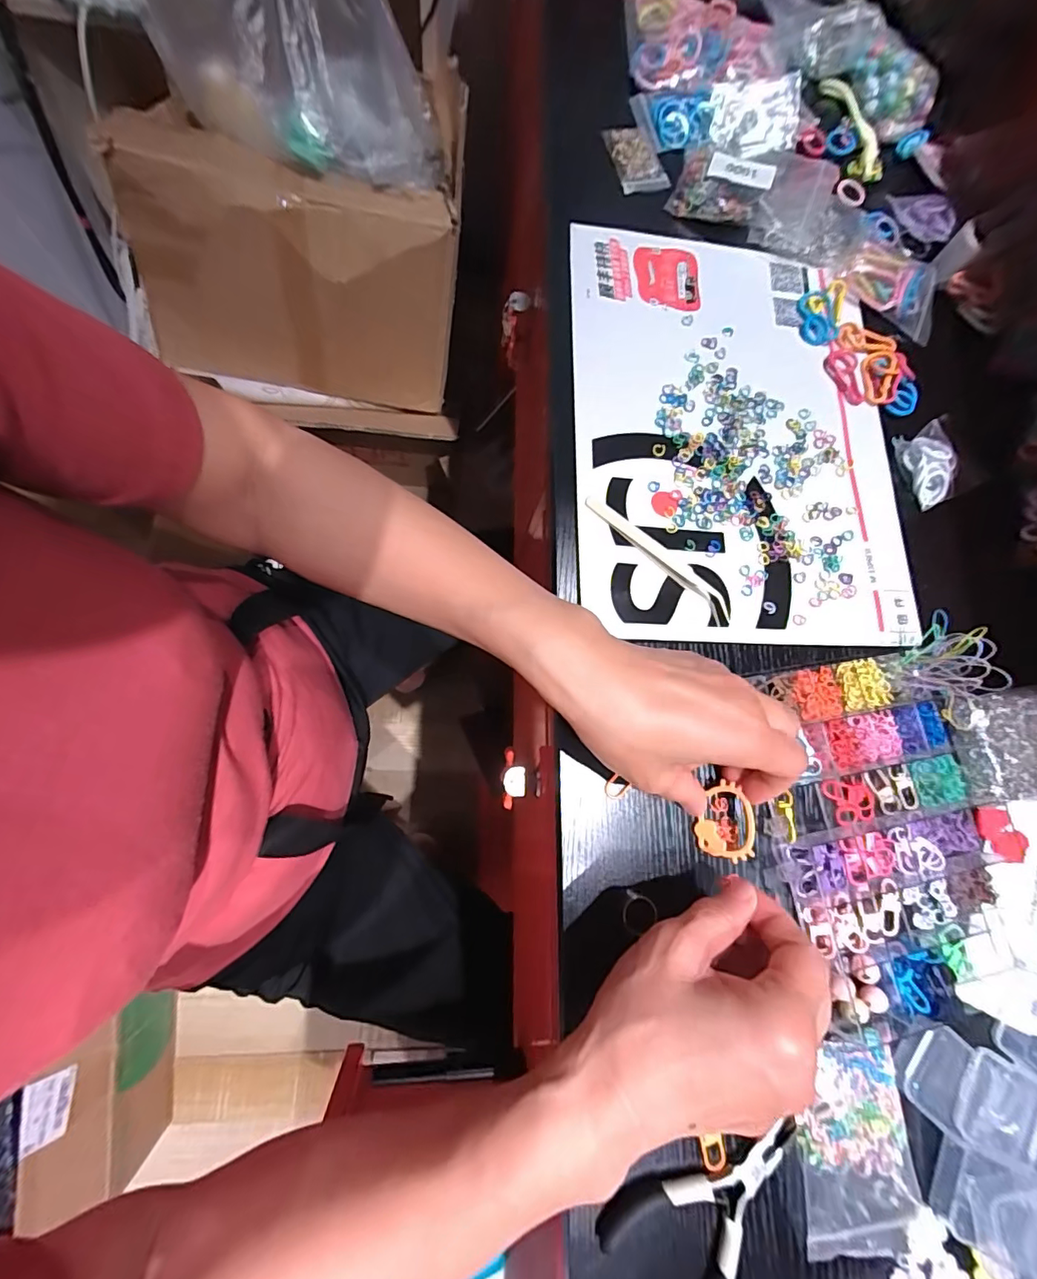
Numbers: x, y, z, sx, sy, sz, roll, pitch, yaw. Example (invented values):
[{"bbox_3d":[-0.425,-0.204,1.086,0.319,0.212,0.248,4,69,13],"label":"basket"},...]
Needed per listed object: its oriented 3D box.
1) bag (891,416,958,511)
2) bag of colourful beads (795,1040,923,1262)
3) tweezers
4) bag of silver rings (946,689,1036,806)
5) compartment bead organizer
[{"bbox_3d":[0.314,-0.135,0.375,0.048,0.014,0.064,-14,80,-10],"label":"bag"},{"bbox_3d":[0.186,0.277,0.270,0.064,0.009,0.101,4,78,-7],"label":"bag of colourful beads"},{"bbox_3d":[0.093,-0.055,0.334,0.118,0.013,0.015,44,76,3],"label":"tweezers"},{"bbox_3d":[0.334,0.072,0.336,0.094,0.019,0.070,-4,79,-8],"label":"bag of silver rings"},{"bbox_3d":[0.224,0.115,0.310,0.138,0.024,0.203,-11,80,-9],"label":"compartment bead organizer"}]

